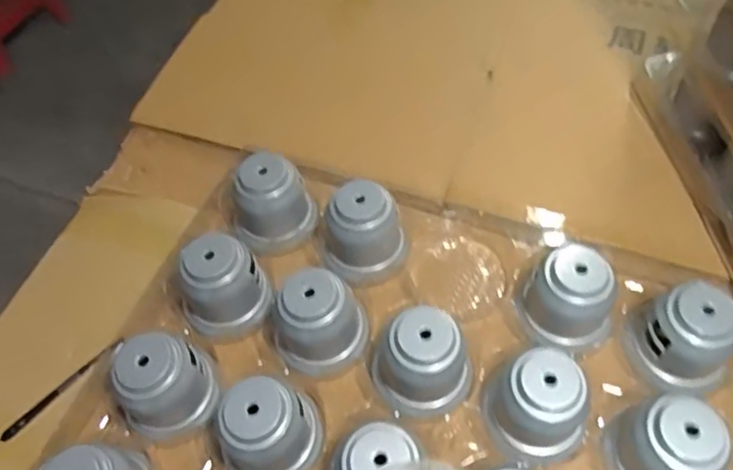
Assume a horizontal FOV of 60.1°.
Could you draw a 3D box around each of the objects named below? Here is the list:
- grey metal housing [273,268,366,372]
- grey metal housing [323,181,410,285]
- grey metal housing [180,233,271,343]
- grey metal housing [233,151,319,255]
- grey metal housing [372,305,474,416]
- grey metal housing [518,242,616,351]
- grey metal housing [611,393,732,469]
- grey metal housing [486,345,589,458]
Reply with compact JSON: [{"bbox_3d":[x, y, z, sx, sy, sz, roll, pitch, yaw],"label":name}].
[{"bbox_3d":[-0.045,0.082,0.589,0.086,0.085,0.075,-20,59,-9],"label":"grey metal housing"},{"bbox_3d":[-0.005,0.000,0.636,0.078,0.082,0.077,-29,61,-14],"label":"grey metal housing"},{"bbox_3d":[-0.140,0.052,0.613,0.082,0.082,0.069,-34,62,-16],"label":"grey metal housing"},{"bbox_3d":[-0.101,-0.033,0.668,0.089,0.081,0.076,-16,59,-6],"label":"grey metal housing"},{"bbox_3d":[0.049,0.116,0.562,0.074,0.086,0.078,-2,58,3],"label":"grey metal housing"},{"bbox_3d":[0.184,0.059,0.587,0.068,0.087,0.084,-19,59,-8],"label":"grey metal housing"},{"bbox_3d":[0.244,0.175,0.509,0.082,0.088,0.073,22,62,17],"label":"grey metal housing"},{"bbox_3d":[0.143,0.144,0.539,0.066,0.089,0.067,-2,58,3],"label":"grey metal housing"}]

